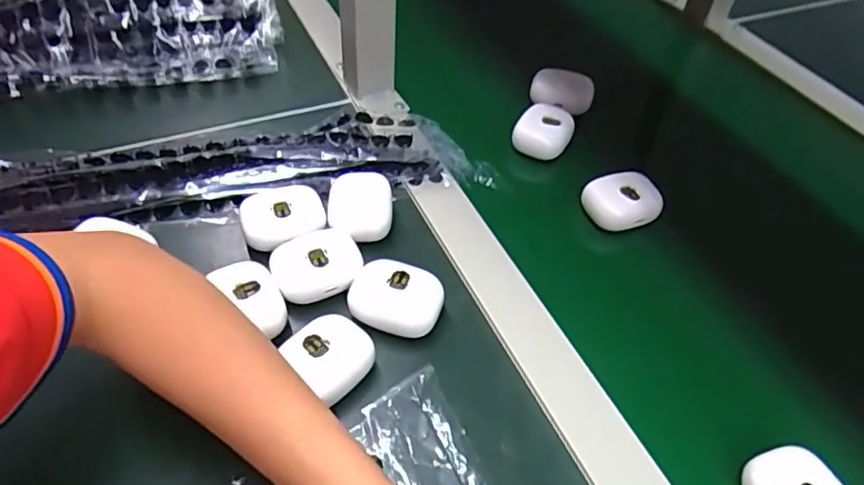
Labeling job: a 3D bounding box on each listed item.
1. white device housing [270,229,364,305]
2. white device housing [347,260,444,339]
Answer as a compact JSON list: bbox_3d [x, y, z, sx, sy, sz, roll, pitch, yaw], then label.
[{"bbox_3d":[-0.077,0.016,0.395,0.058,0.018,0.046,-21,53,-21],"label":"white device housing"},{"bbox_3d":[-0.024,0.039,0.383,0.058,0.026,0.043,15,49,9],"label":"white device housing"}]

